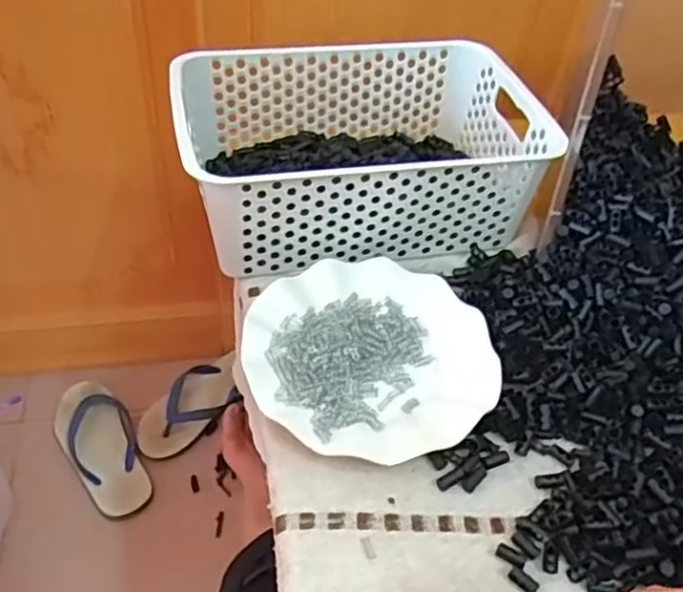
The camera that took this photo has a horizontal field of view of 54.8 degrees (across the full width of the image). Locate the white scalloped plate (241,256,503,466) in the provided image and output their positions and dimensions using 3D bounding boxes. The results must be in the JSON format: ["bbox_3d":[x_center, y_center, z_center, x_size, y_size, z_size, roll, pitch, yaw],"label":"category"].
[{"bbox_3d":[0.021,0.040,0.498,0.179,0.016,0.177,4,47,-4],"label":"white scalloped plate"}]

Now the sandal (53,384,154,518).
[{"bbox_3d":[-0.356,0.217,0.982,0.101,0.034,0.229,-27,56,-29],"label":"sandal"}]

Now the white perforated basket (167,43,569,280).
[{"bbox_3d":[0.012,-0.135,0.605,0.304,0.102,0.201,-7,48,-14],"label":"white perforated basket"}]

